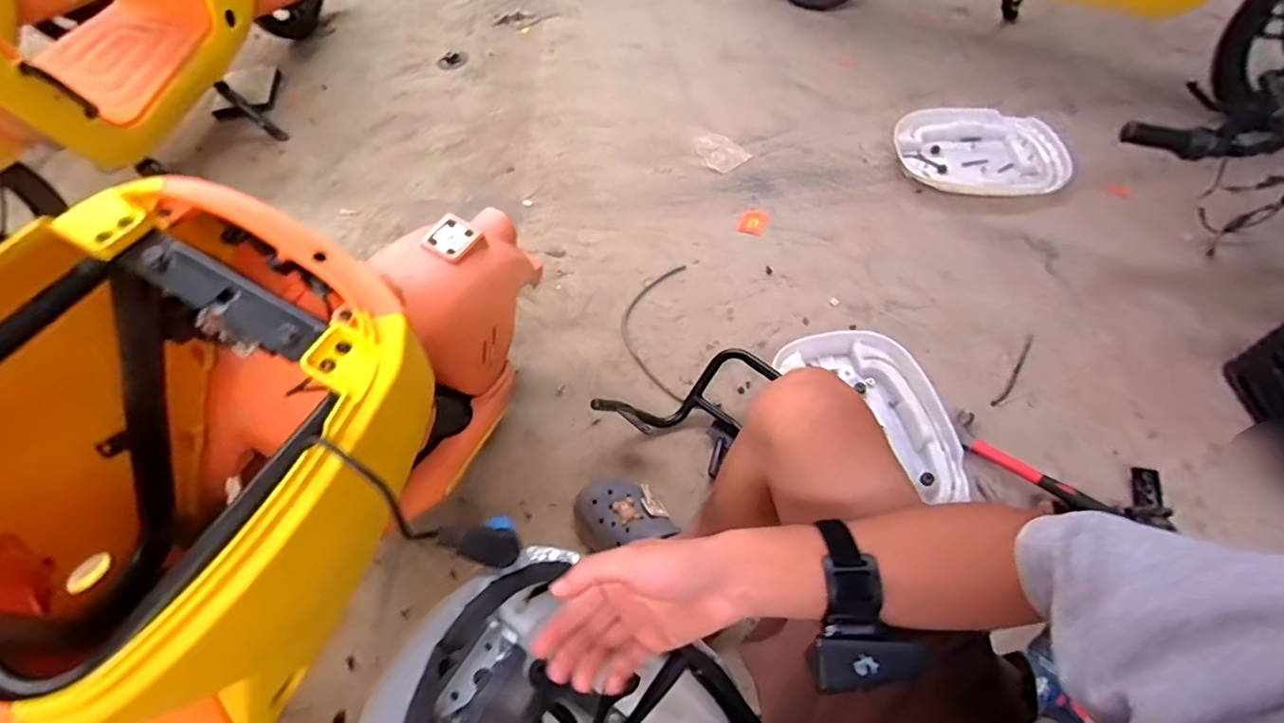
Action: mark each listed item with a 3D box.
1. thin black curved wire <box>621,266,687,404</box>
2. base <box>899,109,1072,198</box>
[{"bbox_3d":[0.021,-0.063,1.066,0.120,0.010,0.312,2,58,2],"label":"thin black curved wire"},{"bbox_3d":[0.772,-0.480,1.263,0.368,0.062,0.263,-6,58,-2],"label":"base"}]

